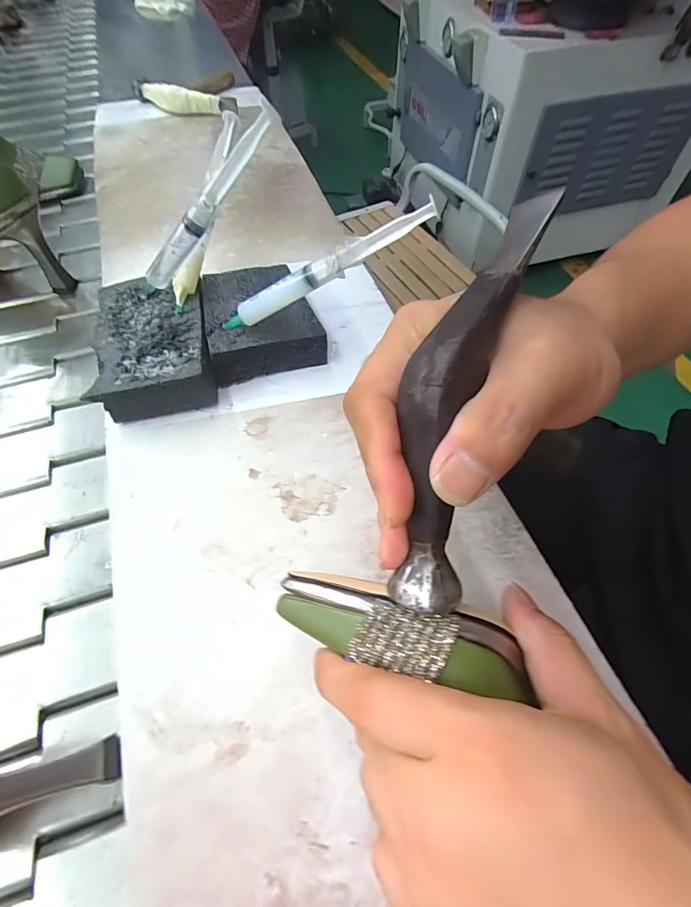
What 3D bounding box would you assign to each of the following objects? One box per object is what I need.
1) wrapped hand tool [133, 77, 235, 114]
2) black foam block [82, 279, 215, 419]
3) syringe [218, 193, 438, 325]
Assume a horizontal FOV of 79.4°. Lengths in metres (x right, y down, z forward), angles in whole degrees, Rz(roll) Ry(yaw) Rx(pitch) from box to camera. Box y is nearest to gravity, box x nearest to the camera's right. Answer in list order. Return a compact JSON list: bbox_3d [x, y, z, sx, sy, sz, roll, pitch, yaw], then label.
[{"bbox_3d":[-0.245,-0.513,0.597,0.180,0.032,0.043,22,61,13],"label":"wrapped hand tool"},{"bbox_3d":[-0.147,-0.085,0.328,0.080,0.035,0.118,-11,59,-7],"label":"black foam block"},{"bbox_3d":[-0.018,-0.122,0.281,0.164,0.016,0.012,-19,55,24],"label":"syringe"}]

